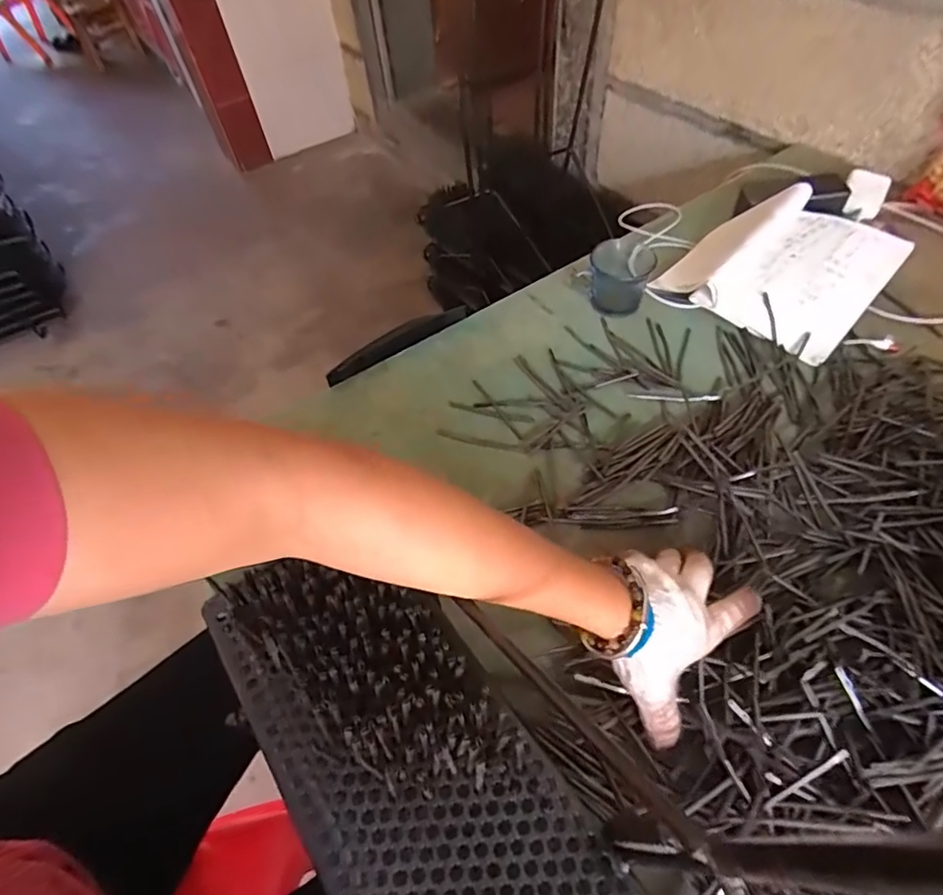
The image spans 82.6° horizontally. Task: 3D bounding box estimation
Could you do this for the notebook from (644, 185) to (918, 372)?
[{"bbox_3d":[0.378,-0.227,0.659,0.208,0.062,0.217,-40,61,-22],"label":"notebook"}]

